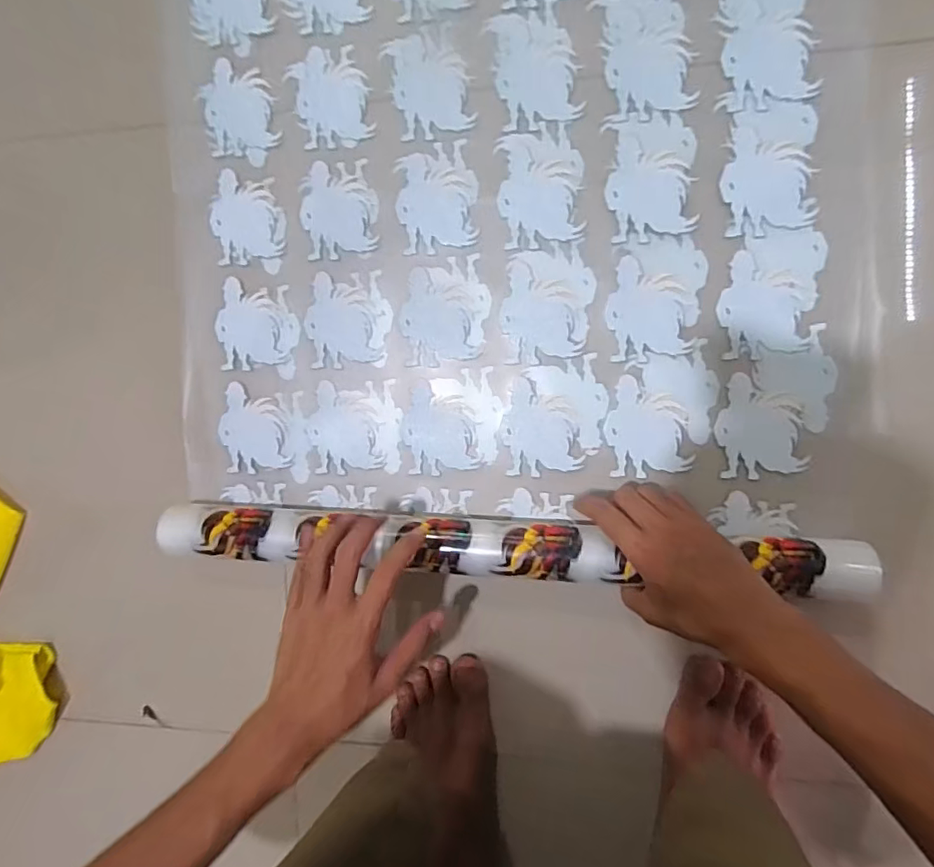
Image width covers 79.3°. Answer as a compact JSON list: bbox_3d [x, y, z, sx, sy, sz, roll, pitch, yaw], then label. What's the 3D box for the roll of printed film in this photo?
[{"bbox_3d":[0.013,0.097,0.487,0.600,0.044,0.051,1,94,11],"label":"roll of printed film"}]

